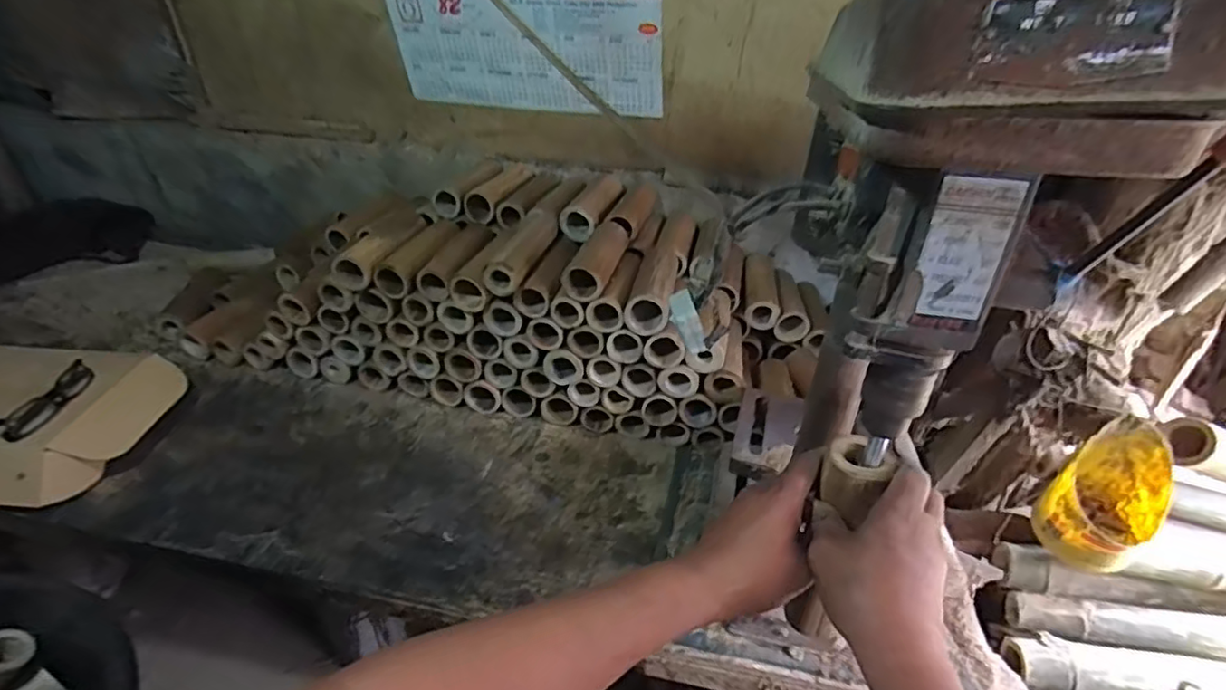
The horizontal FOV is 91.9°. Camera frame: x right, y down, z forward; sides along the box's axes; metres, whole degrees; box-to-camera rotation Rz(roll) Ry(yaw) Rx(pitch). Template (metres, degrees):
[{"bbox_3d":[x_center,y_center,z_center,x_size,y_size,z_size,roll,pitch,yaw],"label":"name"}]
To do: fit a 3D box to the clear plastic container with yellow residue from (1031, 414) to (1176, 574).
[{"bbox_3d":[0.511,0.155,0.612,0.101,0.134,0.088,-21,41,-31],"label":"clear plastic container with yellow residue"}]

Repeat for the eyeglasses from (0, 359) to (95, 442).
[{"bbox_3d":[-0.724,0.072,0.763,0.035,0.038,0.127,9,34,9],"label":"eyeglasses"}]

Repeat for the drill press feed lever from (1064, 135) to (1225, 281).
[{"bbox_3d":[0.298,-0.078,0.317,0.012,0.124,0.015,-13,61,-23],"label":"drill press feed lever"}]

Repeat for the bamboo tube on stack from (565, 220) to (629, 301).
[{"bbox_3d":[-0.020,-0.129,0.850,0.055,0.049,0.177,9,34,9],"label":"bamboo tube on stack"}]

